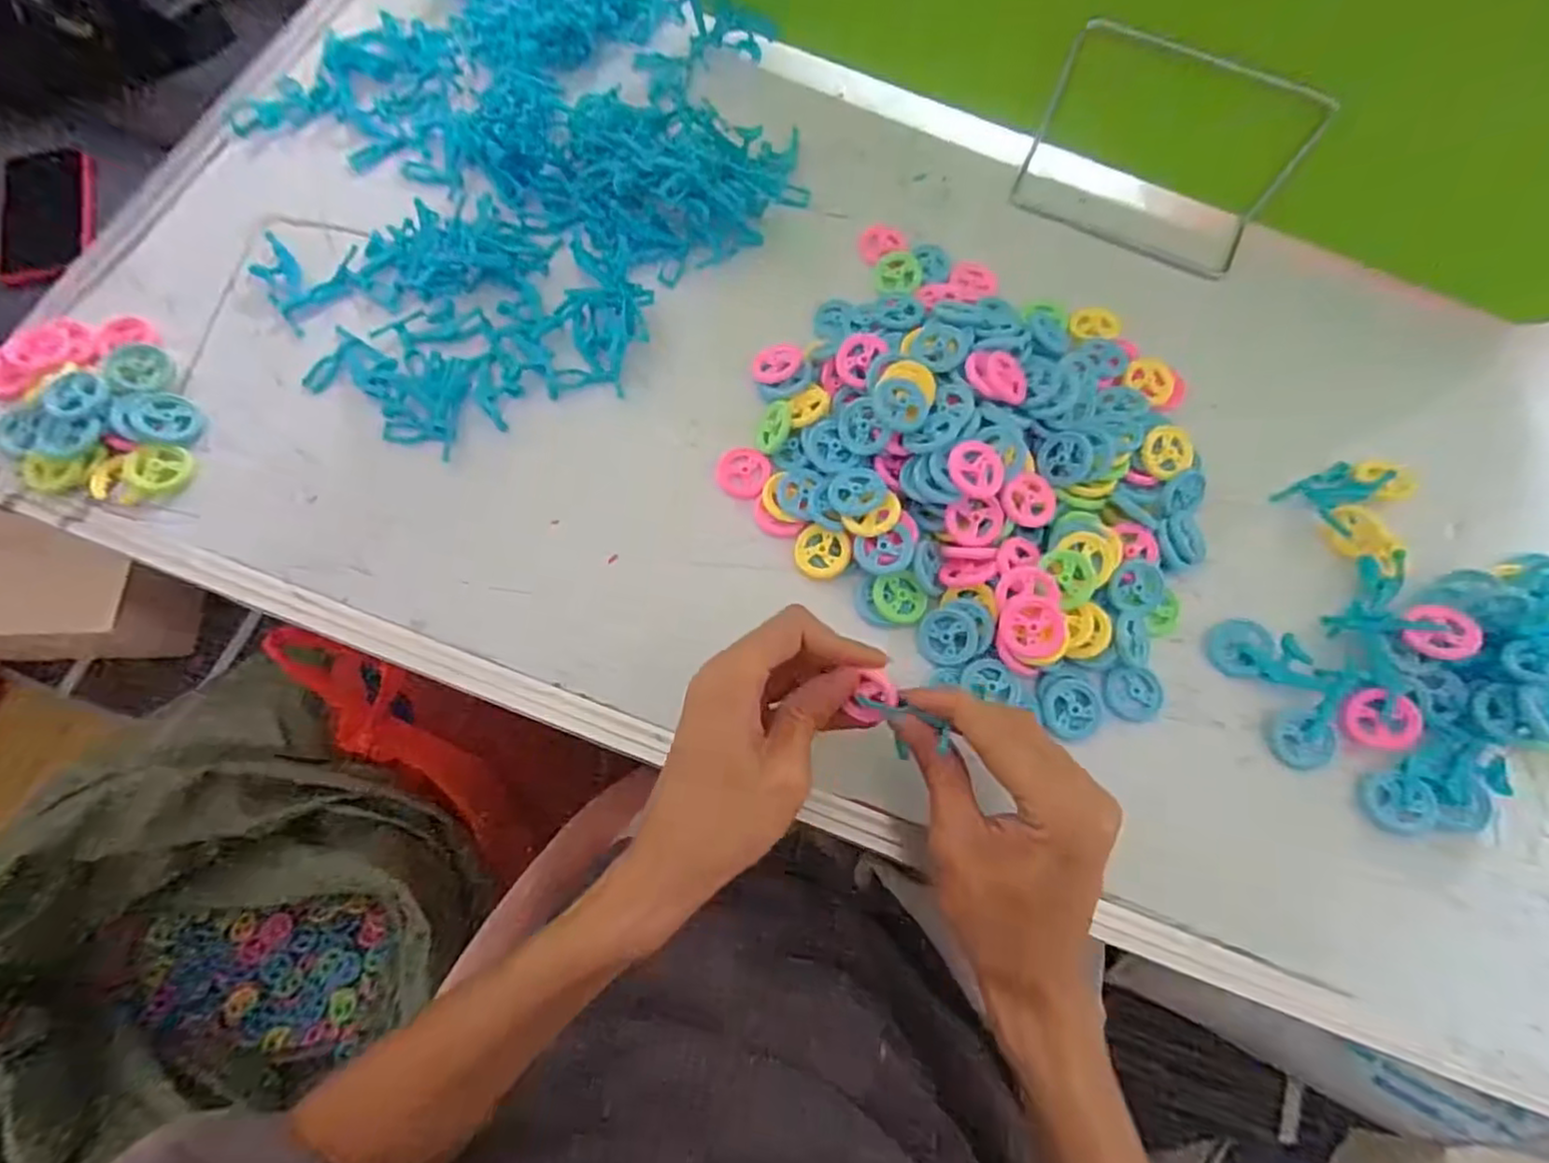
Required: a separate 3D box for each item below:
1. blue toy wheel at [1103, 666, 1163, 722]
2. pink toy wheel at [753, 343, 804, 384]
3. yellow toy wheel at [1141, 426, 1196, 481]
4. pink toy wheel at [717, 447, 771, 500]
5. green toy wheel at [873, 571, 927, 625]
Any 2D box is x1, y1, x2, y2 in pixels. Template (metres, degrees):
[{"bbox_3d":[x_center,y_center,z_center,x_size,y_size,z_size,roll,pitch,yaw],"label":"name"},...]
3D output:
[{"bbox_3d":[0.181,0.057,0.344,0.028,0.006,0.026,1,72,-2],"label":"blue toy wheel"},{"bbox_3d":[0.002,-0.126,0.395,0.026,0.011,0.027,1,72,-2],"label":"pink toy wheel"},{"bbox_3d":[0.216,-0.071,0.373,0.035,0.006,0.028,-27,75,-11],"label":"yellow toy wheel"},{"bbox_3d":[-0.017,-0.061,0.377,0.029,0.004,0.031,0,71,0],"label":"pink toy wheel"},{"bbox_3d":[0.065,0.008,0.353,0.028,0.004,0.026,1,72,-2],"label":"green toy wheel"}]

